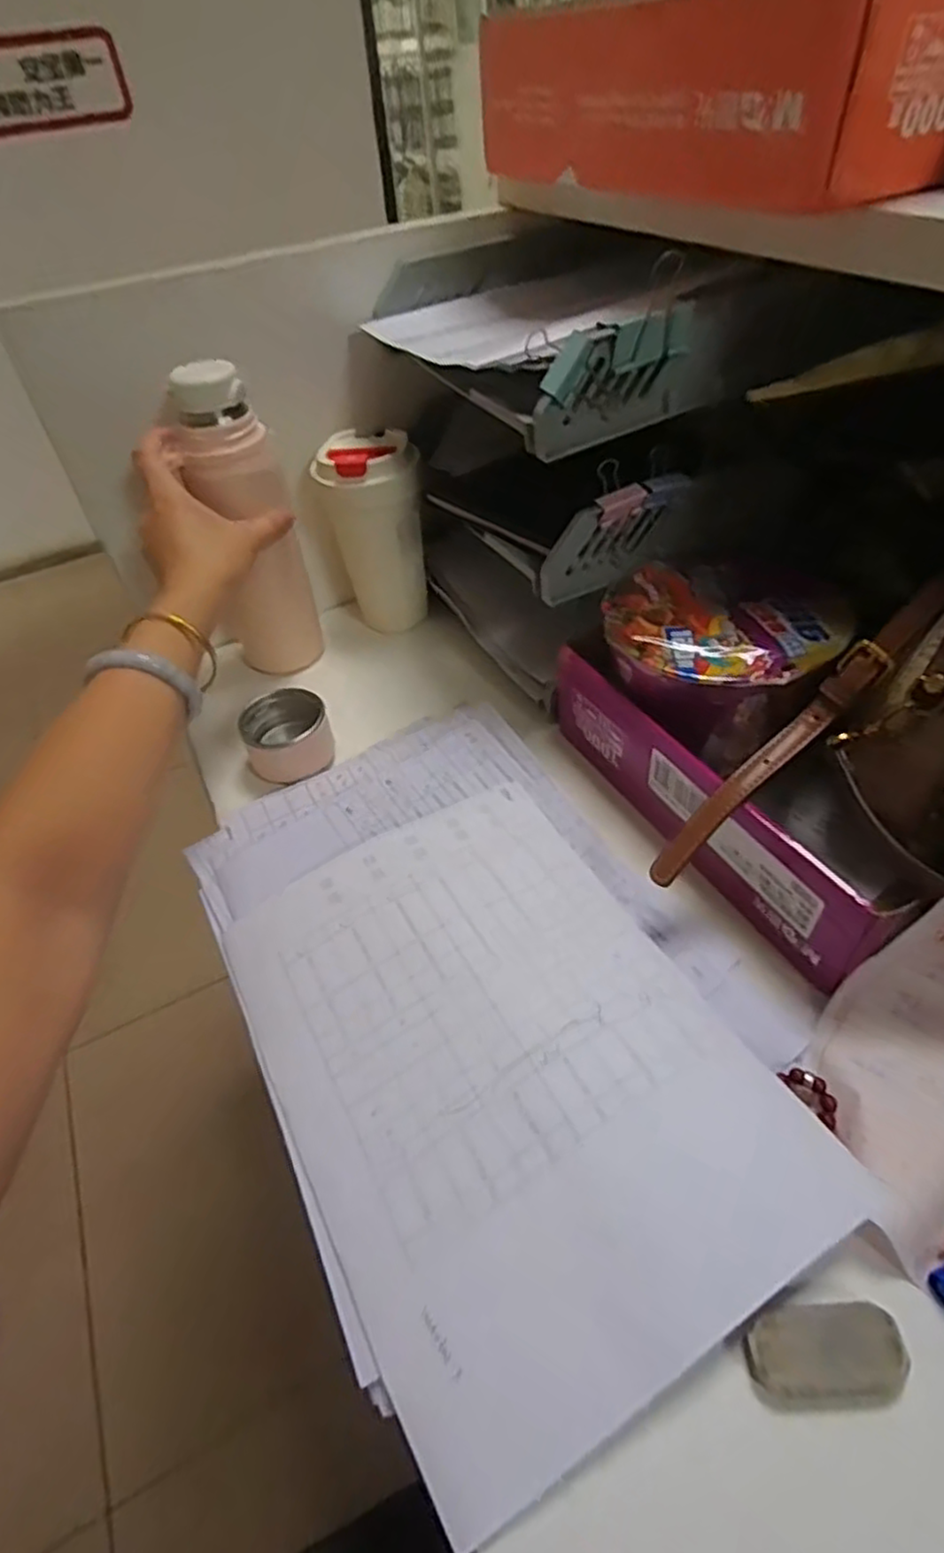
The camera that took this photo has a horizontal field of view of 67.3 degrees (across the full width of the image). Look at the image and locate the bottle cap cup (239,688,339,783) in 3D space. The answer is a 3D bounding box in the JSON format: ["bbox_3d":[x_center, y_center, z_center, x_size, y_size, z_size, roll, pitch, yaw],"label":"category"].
[{"bbox_3d":[-0.138,-0.030,0.530,0.064,0.041,0.060,-19,47,-13],"label":"bottle cap cup"}]

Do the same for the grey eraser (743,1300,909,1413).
[{"bbox_3d":[0.135,0.223,0.273,0.057,0.011,0.031,-6,46,0],"label":"grey eraser"}]

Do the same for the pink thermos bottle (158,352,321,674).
[{"bbox_3d":[-0.175,-0.187,0.549,0.075,0.230,0.070,-22,47,-17],"label":"pink thermos bottle"}]

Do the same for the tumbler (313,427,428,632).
[{"bbox_3d":[-0.082,-0.203,0.612,0.079,0.156,0.065,-8,46,-3],"label":"tumbler"}]

